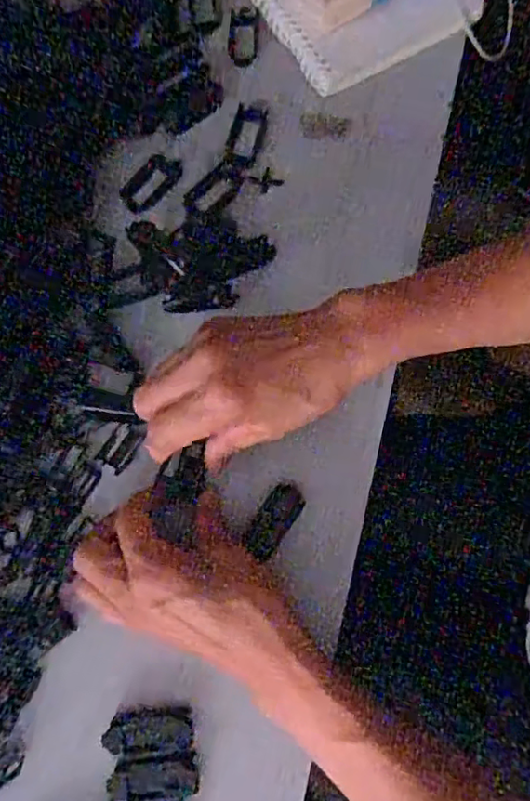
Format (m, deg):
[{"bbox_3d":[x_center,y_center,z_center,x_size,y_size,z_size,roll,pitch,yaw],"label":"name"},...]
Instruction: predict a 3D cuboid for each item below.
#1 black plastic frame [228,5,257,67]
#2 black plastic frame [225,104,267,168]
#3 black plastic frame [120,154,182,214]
[{"bbox_3d":[-0.017,-0.282,0.454,0.022,0.004,0.054,-1,76,3],"label":"black plastic frame"},{"bbox_3d":[-0.014,-0.194,0.424,0.022,0.004,0.049,14,77,7],"label":"black plastic frame"},{"bbox_3d":[-0.083,-0.158,0.421,0.027,0.004,0.050,40,82,12],"label":"black plastic frame"}]

